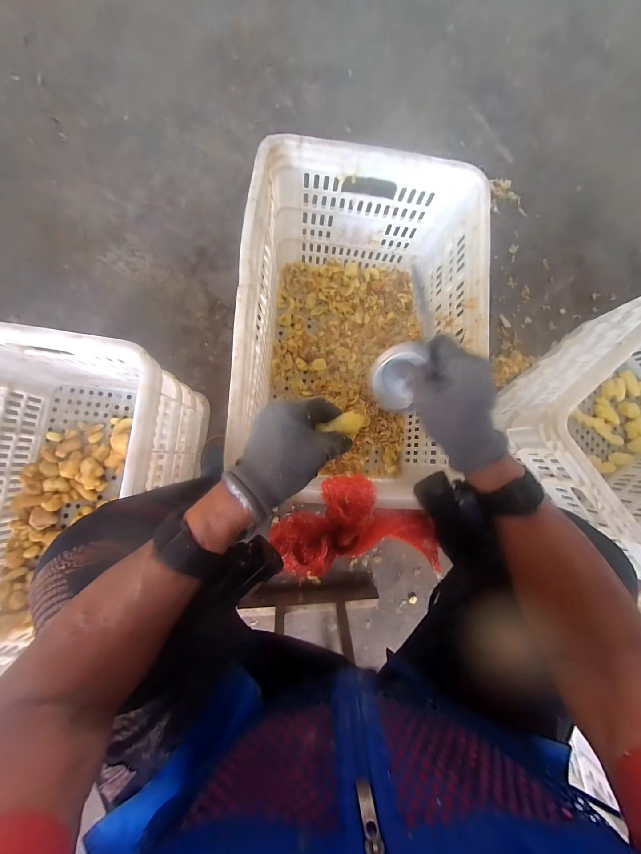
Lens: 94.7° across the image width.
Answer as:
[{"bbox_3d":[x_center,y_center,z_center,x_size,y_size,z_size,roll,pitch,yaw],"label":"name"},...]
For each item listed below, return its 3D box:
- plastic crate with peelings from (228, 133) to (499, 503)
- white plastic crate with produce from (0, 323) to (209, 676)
[{"bbox_3d":[0.053,-0.156,0.556,0.349,0.284,0.485,4,84,-4],"label":"plastic crate with peelings"},{"bbox_3d":[-0.421,0.138,0.478,0.351,0.285,0.500,5,84,-4],"label":"white plastic crate with produce"}]

